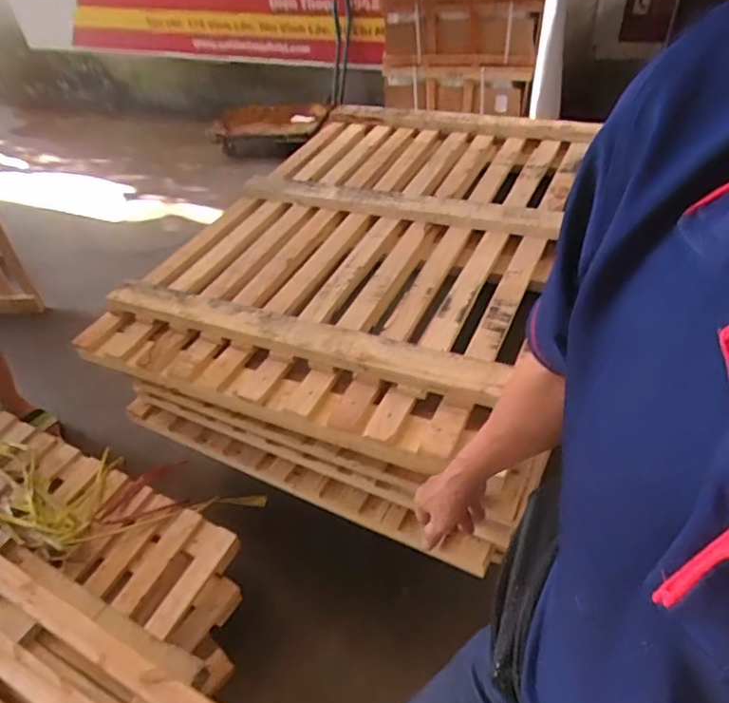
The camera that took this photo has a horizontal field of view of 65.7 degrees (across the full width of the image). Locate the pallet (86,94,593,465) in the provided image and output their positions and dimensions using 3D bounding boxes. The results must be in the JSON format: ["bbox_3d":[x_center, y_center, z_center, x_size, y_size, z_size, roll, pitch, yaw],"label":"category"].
[{"bbox_3d":[0.034,-0.363,1.458,0.866,0.144,1.352,15,46,18],"label":"pallet"}]

